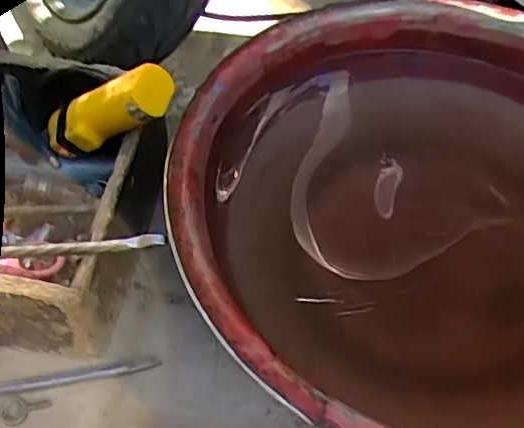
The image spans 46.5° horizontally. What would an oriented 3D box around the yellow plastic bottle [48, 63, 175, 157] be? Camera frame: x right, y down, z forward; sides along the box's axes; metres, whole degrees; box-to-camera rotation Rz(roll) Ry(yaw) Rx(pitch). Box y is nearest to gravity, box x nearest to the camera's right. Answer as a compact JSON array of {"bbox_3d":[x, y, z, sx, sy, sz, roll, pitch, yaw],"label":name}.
[{"bbox_3d":[-0.127,-0.078,0.477,0.134,0.037,0.031,-15,41,37],"label":"yellow plastic bottle"}]

